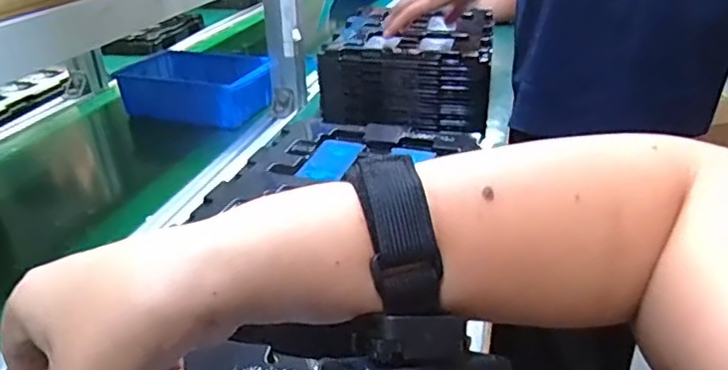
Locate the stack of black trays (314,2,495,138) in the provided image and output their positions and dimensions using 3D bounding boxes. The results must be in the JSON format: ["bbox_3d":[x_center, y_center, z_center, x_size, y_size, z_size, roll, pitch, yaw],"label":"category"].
[{"bbox_3d":[0.068,-0.174,0.828,0.220,0.099,0.230,4,29,11],"label":"stack of black trays"}]

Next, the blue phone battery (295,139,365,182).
[{"bbox_3d":[-0.032,-0.024,0.555,0.043,0.006,0.083,8,30,16],"label":"blue phone battery"}]

